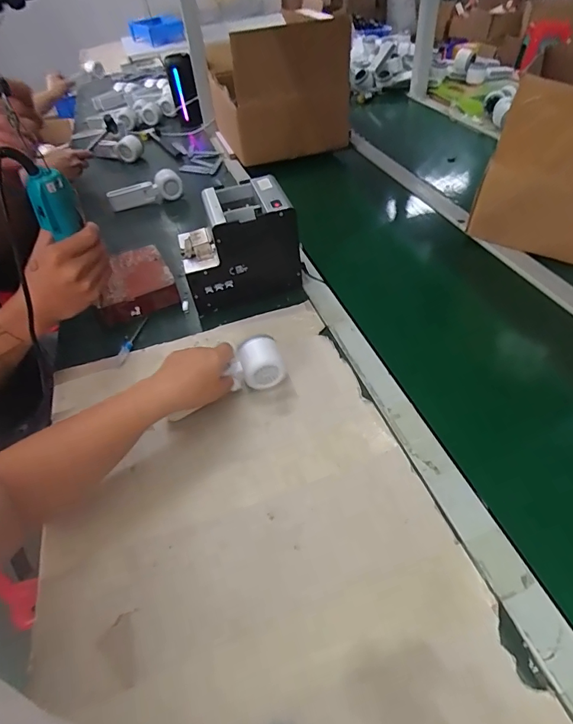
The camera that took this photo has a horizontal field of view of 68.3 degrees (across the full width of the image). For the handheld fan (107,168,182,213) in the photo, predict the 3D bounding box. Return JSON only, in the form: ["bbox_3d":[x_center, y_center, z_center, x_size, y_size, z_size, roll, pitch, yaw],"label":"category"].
[{"bbox_3d":[-0.324,-0.390,0.983,0.167,0.073,0.039,-12,46,-8],"label":"handheld fan"}]

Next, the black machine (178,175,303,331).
[{"bbox_3d":[-0.082,-0.192,0.689,0.176,0.145,0.132,-14,46,-10],"label":"black machine"}]

